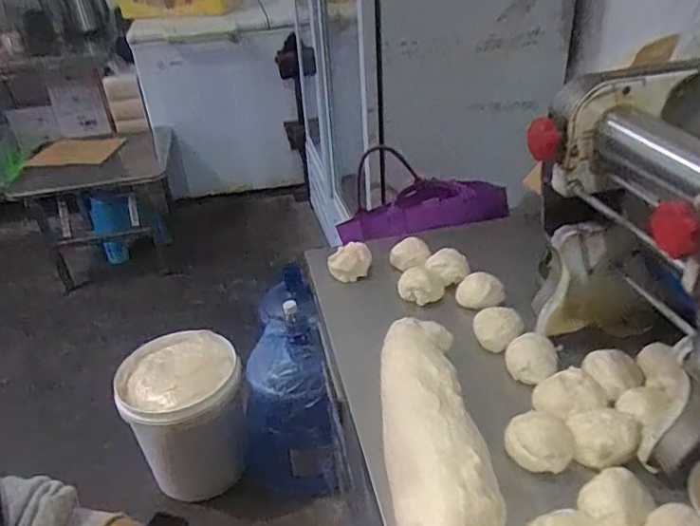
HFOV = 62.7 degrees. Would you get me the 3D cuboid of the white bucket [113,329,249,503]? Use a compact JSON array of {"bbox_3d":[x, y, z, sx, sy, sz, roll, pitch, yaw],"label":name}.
[{"bbox_3d":[-0.414,0.383,1.491,0.278,0.290,0.305,-3,33,2],"label":"white bucket"}]

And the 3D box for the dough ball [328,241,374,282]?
[{"bbox_3d":[0.001,-0.002,0.980,0.071,0.045,0.068,-3,33,2],"label":"dough ball"}]

